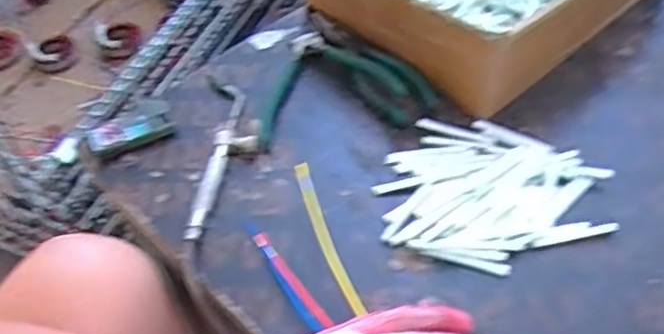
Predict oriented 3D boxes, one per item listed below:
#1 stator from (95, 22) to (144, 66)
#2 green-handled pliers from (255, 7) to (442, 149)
[{"bbox_3d":[-0.447,-0.264,1.379,0.091,0.042,0.119,-18,52,-11],"label":"stator"},{"bbox_3d":[0.008,-0.085,0.568,0.143,0.018,0.143,-6,51,-1],"label":"green-handled pliers"}]

